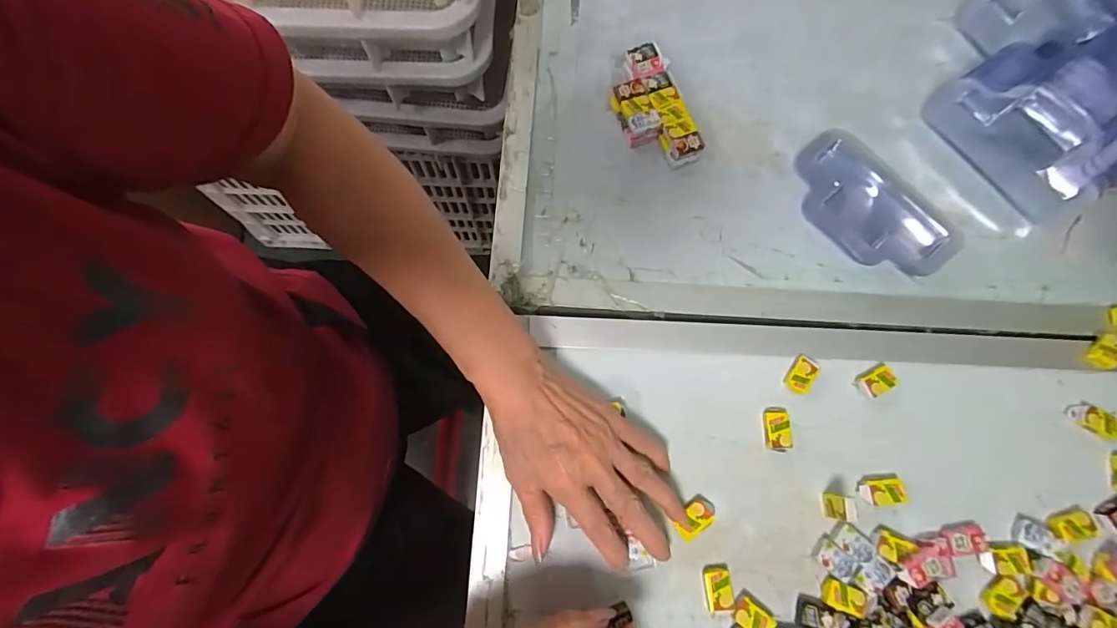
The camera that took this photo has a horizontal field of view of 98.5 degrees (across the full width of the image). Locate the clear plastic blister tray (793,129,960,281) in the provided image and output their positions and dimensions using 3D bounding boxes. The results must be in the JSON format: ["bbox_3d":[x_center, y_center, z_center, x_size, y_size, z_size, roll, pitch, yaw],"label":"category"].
[{"bbox_3d":[0.259,-0.090,0.402,0.086,0.020,0.139,-41,79,-12],"label":"clear plastic blister tray"}]

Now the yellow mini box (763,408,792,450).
[{"bbox_3d":[0.161,0.084,0.355,0.020,0.005,0.031,-1,74,-1],"label":"yellow mini box"}]

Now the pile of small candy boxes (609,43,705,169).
[{"bbox_3d":[0.080,-0.180,0.423,0.055,0.022,0.112,-15,75,-6],"label":"pile of small candy boxes"}]

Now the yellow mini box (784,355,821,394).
[{"bbox_3d":[0.183,0.045,0.362,0.018,0.006,0.028,30,75,7],"label":"yellow mini box"}]

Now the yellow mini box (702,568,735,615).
[{"bbox_3d":[0.108,0.187,0.326,0.018,0.009,0.028,-4,74,-3],"label":"yellow mini box"}]

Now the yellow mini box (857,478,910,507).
[{"bbox_3d":[0.229,0.126,0.339,0.032,0.010,0.017,-4,74,-2],"label":"yellow mini box"}]

